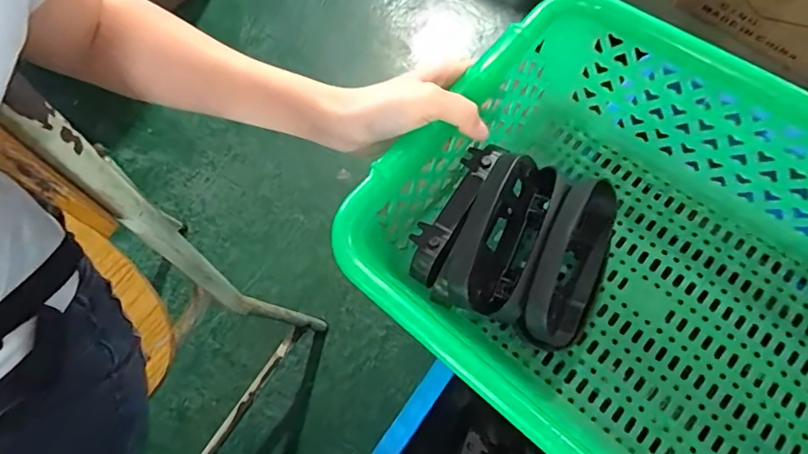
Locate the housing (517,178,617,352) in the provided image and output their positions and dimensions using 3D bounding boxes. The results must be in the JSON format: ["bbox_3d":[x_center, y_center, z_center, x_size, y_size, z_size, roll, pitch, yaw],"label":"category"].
[{"bbox_3d":[0.116,0.027,0.331,0.051,0.048,0.114,20,72,9],"label":"housing"}]

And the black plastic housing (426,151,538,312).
[{"bbox_3d":[0.059,0.004,0.333,0.036,0.034,0.116,26,73,11],"label":"black plastic housing"}]

